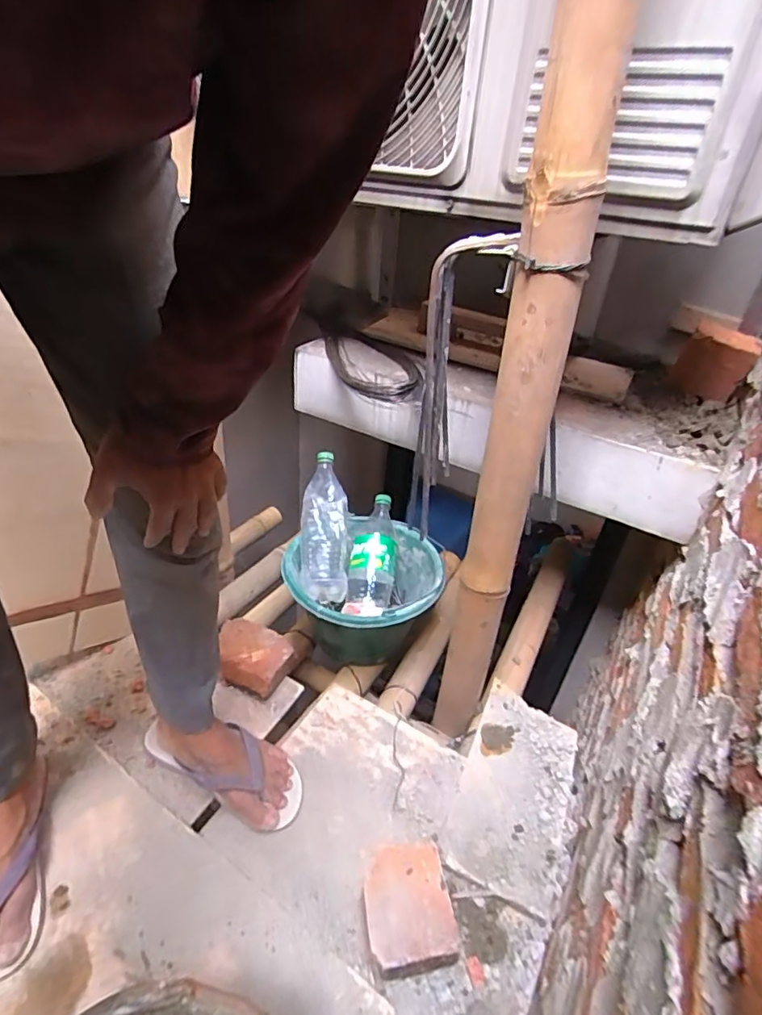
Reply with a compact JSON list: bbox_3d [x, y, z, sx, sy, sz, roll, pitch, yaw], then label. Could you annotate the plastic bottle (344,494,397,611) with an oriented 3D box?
[{"bbox_3d":[-0.016,0.081,0.953,0.086,0.064,0.224,4,60,-1],"label":"plastic bottle"}]

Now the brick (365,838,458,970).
[{"bbox_3d":[0.029,0.467,0.611,0.099,0.045,0.121,-2,35,-10],"label":"brick"}]

